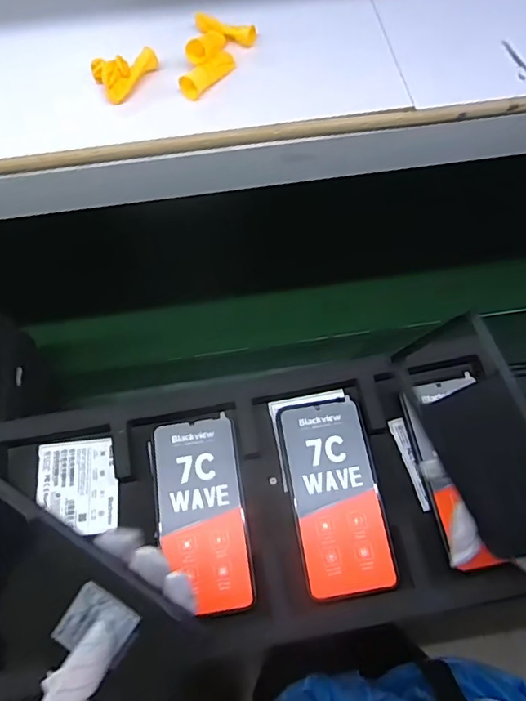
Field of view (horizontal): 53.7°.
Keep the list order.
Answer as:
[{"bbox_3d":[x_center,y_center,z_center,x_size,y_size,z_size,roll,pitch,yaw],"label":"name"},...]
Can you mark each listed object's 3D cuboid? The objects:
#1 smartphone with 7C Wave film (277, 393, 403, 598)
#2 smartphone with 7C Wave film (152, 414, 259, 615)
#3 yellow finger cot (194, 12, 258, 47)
[{"bbox_3d":[0.063,0.122,0.449,0.074,0.005,0.163,-9,65,-3],"label":"smartphone with 7C Wave film"},{"bbox_3d":[-0.053,0.138,0.446,0.074,0.011,0.158,-9,65,-3],"label":"smartphone with 7C Wave film"},{"bbox_3d":[-0.035,-0.293,0.475,0.062,0.015,0.012,23,67,11],"label":"yellow finger cot"}]

